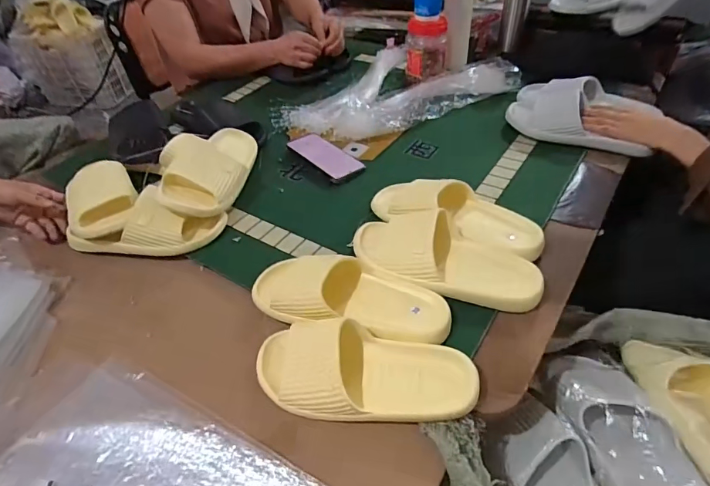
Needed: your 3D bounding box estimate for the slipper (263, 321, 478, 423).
[{"bbox_3d":[0.007,0.142,0.480,0.247,0.065,0.097,1,45,8],"label":"slipper"}]

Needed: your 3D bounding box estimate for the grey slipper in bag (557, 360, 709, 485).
[{"bbox_3d":[0.317,0.236,0.499,0.116,0.066,0.246,-12,46,-3],"label":"grey slipper in bag"}]

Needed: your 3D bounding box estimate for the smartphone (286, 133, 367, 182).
[{"bbox_3d":[-0.057,-0.163,0.823,0.071,0.014,0.151,-36,51,-24],"label":"smartphone"}]

